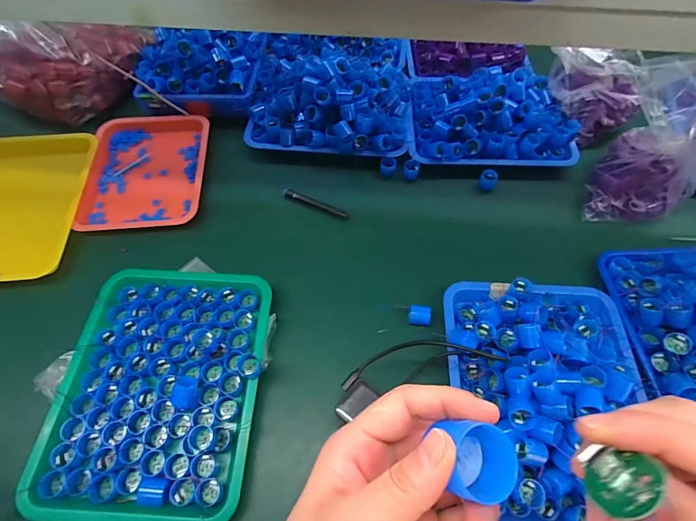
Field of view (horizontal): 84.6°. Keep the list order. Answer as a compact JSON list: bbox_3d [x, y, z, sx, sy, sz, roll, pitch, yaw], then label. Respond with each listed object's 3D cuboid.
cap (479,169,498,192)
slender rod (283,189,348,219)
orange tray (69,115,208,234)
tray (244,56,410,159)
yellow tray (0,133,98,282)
[{"bbox_3d":[0.262,-0.149,0.715,0.029,0.028,0.029,0,60,0],"label":"cap"},{"bbox_3d":[-0.061,-0.108,0.731,0.128,0.014,0.011,21,61,-8],"label":"slender rod"},{"bbox_3d":[-0.384,-0.180,0.740,0.214,0.028,0.265,-5,61,-2],"label":"orange tray"},{"bbox_3d":[-0.039,-0.311,0.750,0.330,0.093,0.218,5,61,3],"label":"tray"},{"bbox_3d":[-0.608,-0.097,0.688,0.259,0.043,0.316,-5,61,-3],"label":"yellow tray"}]

